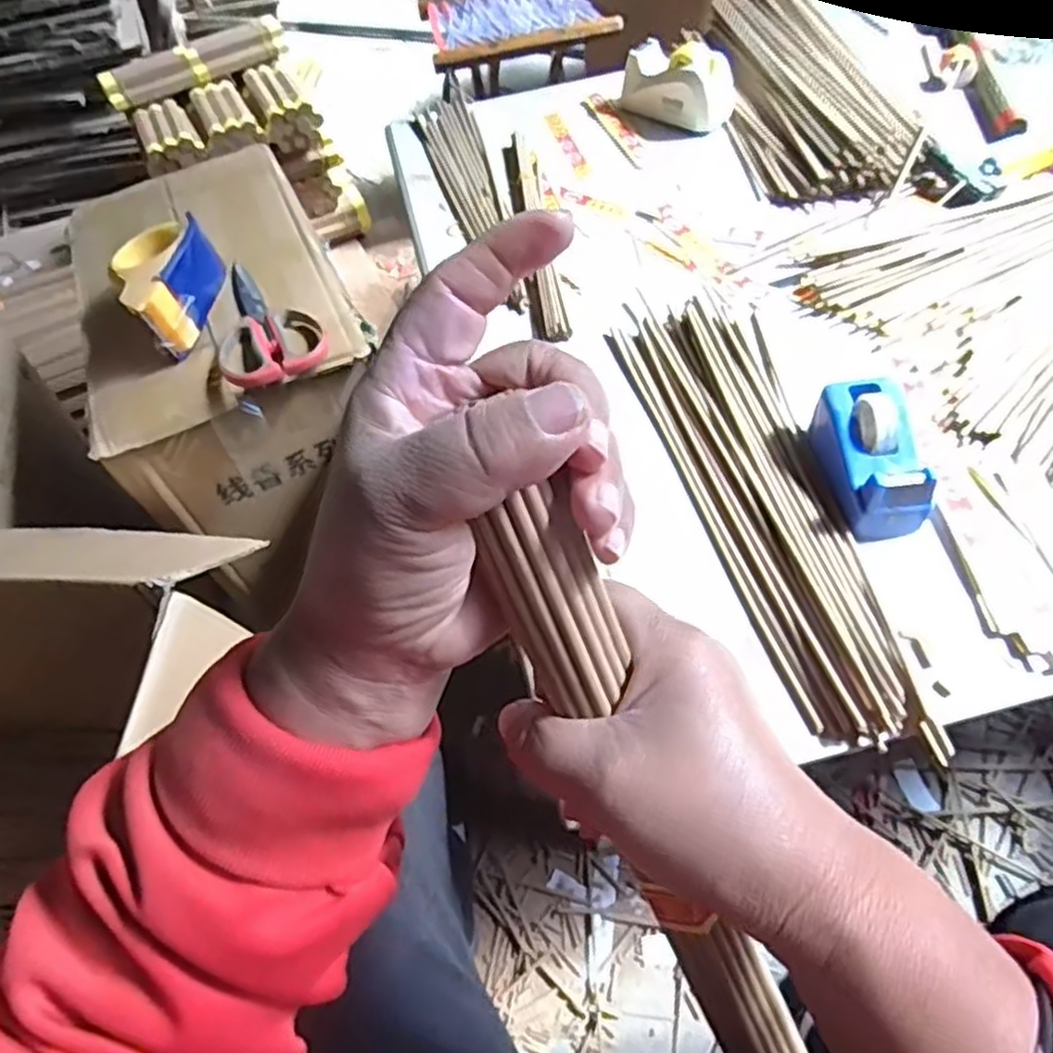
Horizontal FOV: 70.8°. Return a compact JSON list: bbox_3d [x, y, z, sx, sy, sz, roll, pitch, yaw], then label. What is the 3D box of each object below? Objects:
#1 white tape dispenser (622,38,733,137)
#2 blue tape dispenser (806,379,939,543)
[{"bbox_3d":[0.158,-0.467,0.785,0.123,0.065,0.054,24,60,21],"label":"white tape dispenser"},{"bbox_3d":[0.228,-0.047,0.489,0.054,0.049,0.100,-7,55,1],"label":"blue tape dispenser"}]

